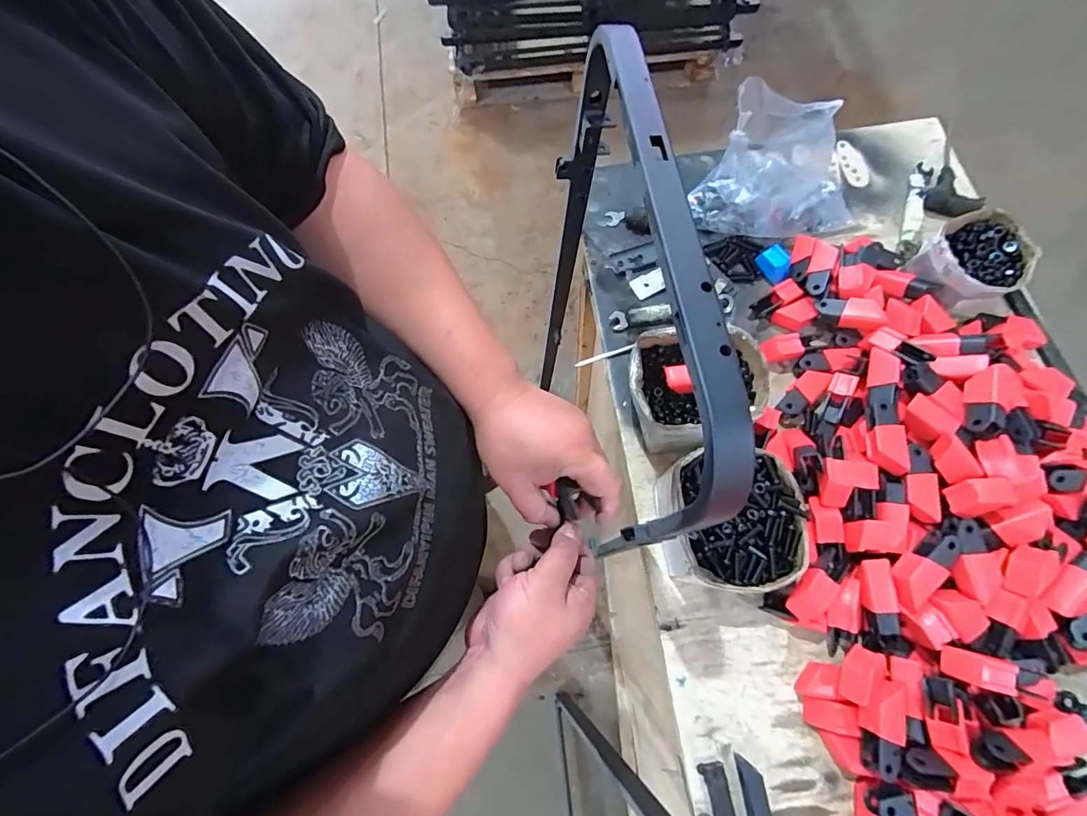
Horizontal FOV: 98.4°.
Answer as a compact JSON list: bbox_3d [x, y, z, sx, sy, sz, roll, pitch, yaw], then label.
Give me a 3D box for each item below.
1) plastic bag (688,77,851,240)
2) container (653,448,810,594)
[{"bbox_3d":[0.359,-0.345,0.709,0.216,0.104,0.200,28,74,11],"label":"plastic bag"},{"bbox_3d":[0.216,0.132,0.558,0.154,0.090,0.158,-1,71,2],"label":"container"}]

